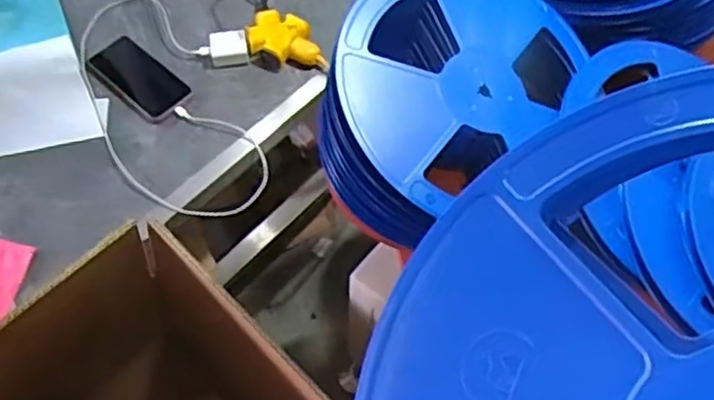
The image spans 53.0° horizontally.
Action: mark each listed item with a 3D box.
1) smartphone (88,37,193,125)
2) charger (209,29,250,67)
[{"bbox_3d":[-0.314,-0.176,1.025,0.162,0.004,0.078,40,67,21],"label":"smartphone"},{"bbox_3d":[-0.185,-0.220,1.040,0.053,0.028,0.049,-9,60,-6],"label":"charger"}]

